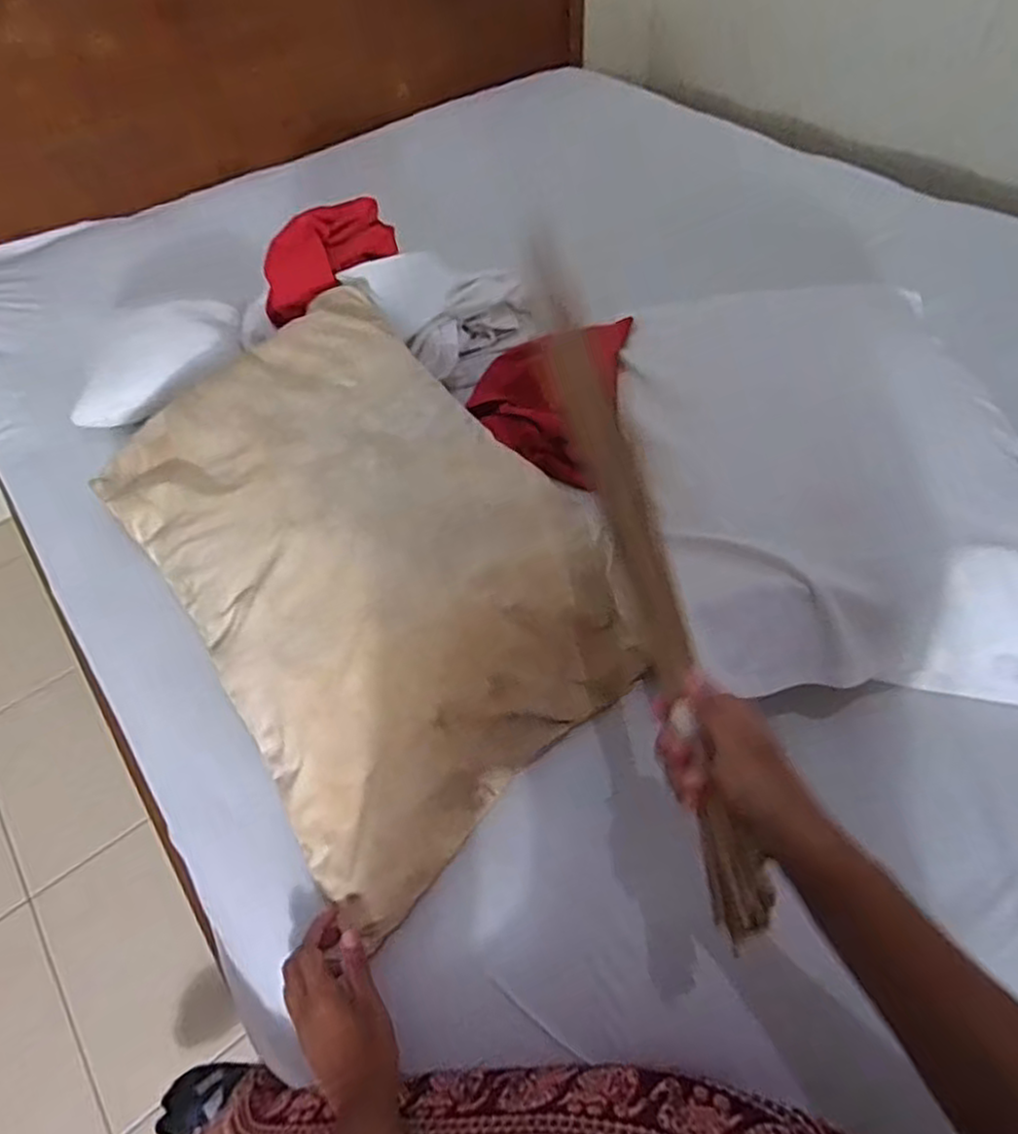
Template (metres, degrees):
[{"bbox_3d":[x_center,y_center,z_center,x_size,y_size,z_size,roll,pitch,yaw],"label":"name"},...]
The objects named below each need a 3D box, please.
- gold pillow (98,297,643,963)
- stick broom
[{"bbox_3d":[-0.152,-0.023,0.716,0.351,0.153,0.582,-31,55,-19],"label":"gold pillow"},{"bbox_3d":[0.088,-0.033,0.525,0.046,0.040,0.551,-10,62,-4],"label":"stick broom"}]

